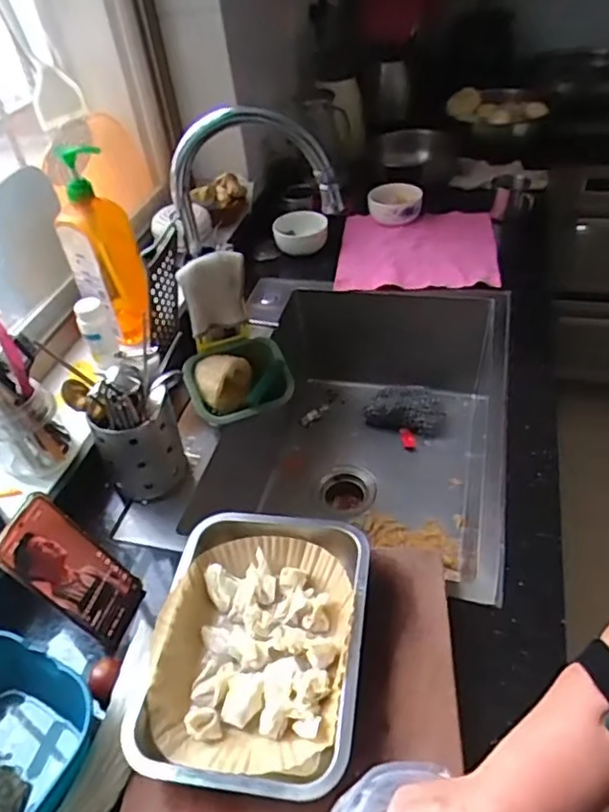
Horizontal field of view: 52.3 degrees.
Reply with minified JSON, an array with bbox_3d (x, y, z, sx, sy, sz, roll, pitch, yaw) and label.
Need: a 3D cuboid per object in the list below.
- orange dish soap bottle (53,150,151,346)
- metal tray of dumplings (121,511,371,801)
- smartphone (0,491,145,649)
[{"bbox_3d":[-0.281,-0.214,0.872,0.091,0.288,0.069,-18,43,-12],"label":"orange dish soap bottle"},{"bbox_3d":[-0.039,0.219,0.574,0.184,0.053,0.248,3,43,11],"label":"metal tray of dumplings"},{"bbox_3d":[-0.228,0.163,0.618,0.012,0.163,0.077,-19,34,32],"label":"smartphone"}]

